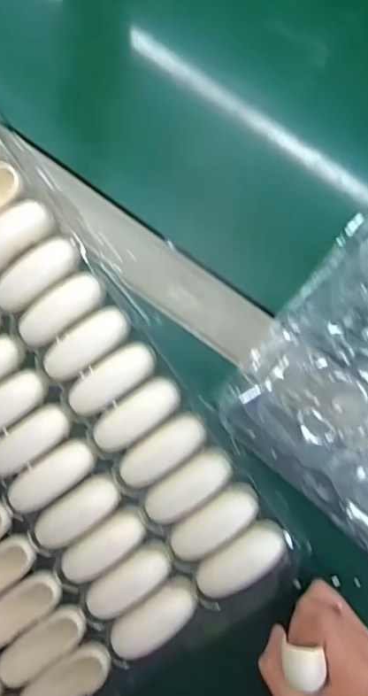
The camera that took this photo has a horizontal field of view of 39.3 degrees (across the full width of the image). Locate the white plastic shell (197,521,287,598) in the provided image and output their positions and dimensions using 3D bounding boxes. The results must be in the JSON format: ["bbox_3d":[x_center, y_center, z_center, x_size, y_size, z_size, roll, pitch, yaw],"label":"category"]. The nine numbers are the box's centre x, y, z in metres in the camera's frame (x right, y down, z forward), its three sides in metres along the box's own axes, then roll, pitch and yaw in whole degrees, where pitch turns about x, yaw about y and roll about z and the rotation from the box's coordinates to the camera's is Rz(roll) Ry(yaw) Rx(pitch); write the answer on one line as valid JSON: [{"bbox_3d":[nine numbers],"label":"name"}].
[{"bbox_3d":[0.039,0.147,0.359,0.069,0.013,0.028,-35,88,5],"label":"white plastic shell"}]

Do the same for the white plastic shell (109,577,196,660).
[{"bbox_3d":[-0.021,0.191,0.364,0.066,0.015,0.026,-41,87,5],"label":"white plastic shell"}]

